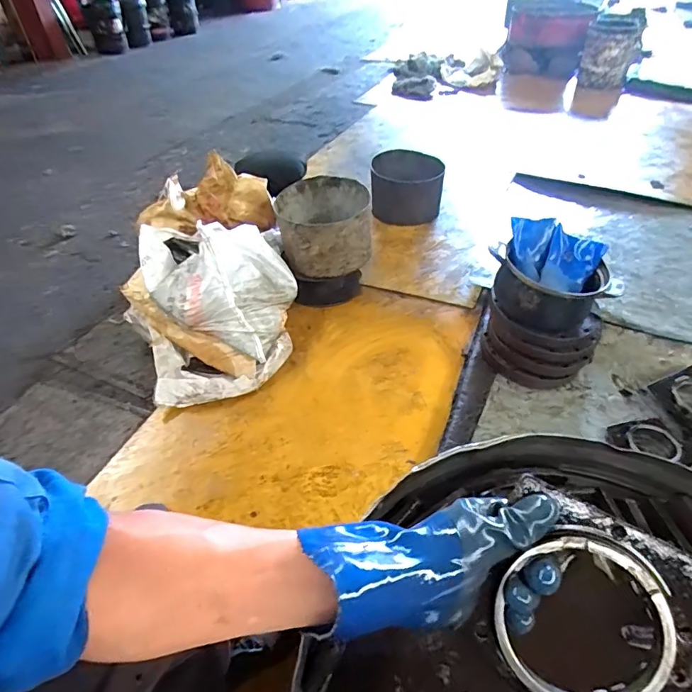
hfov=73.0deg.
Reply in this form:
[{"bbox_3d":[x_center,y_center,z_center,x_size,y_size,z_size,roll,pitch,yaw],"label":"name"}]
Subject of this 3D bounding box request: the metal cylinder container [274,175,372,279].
[{"bbox_3d":[-0.063,-0.368,1.446,0.280,0.178,0.270,-9,44,-9],"label":"metal cylinder container"}]

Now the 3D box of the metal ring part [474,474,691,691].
[{"bbox_3d":[0.178,0.193,0.341,0.146,0.019,0.143,21,88,16],"label":"metal ring part"}]

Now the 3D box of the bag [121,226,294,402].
[{"bbox_3d":[-0.359,-0.105,1.255,0.443,0.280,0.429,-8,44,-7],"label":"bag"}]

